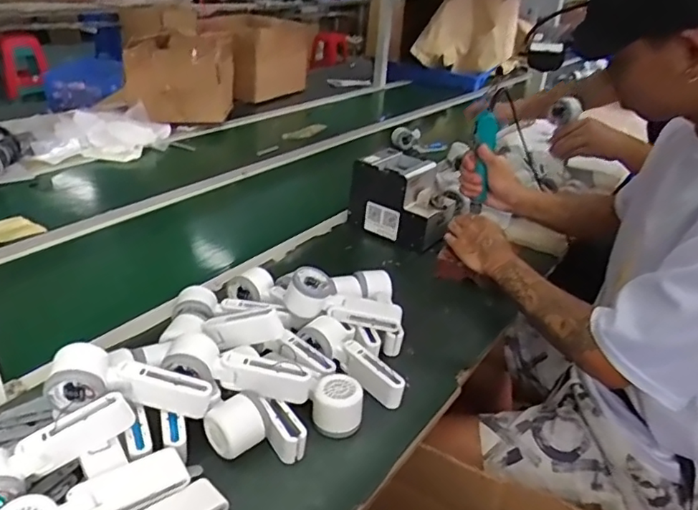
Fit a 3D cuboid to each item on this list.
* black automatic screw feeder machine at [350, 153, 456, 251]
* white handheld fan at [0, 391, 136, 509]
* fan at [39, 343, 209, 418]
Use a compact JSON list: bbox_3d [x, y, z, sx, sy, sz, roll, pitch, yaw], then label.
[{"bbox_3d":[0.114,-0.119,1.130,0.186,0.138,0.130,21,32,26],"label":"black automatic screw feeder machine"},{"bbox_3d":[-0.296,0.191,0.543,0.167,0.050,0.062,-28,40,-23],"label":"white handheld fan"},{"bbox_3d":[-0.233,0.142,0.602,0.168,0.053,0.052,14,27,-13],"label":"fan"}]

